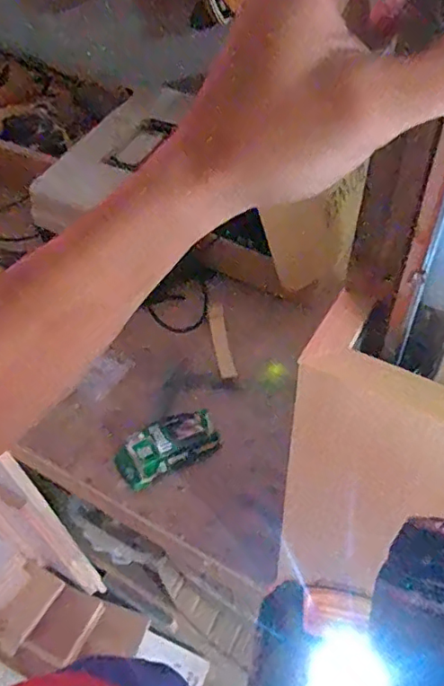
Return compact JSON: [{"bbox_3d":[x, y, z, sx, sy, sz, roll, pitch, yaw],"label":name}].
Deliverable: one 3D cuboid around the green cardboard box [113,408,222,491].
[{"bbox_3d":[-0.066,0.125,0.657,0.124,0.035,0.054,-25,54,-17],"label":"green cardboard box"}]

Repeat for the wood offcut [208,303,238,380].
[{"bbox_3d":[-0.001,-0.001,0.780,0.023,0.012,0.110,-10,76,-6],"label":"wood offcut"}]

